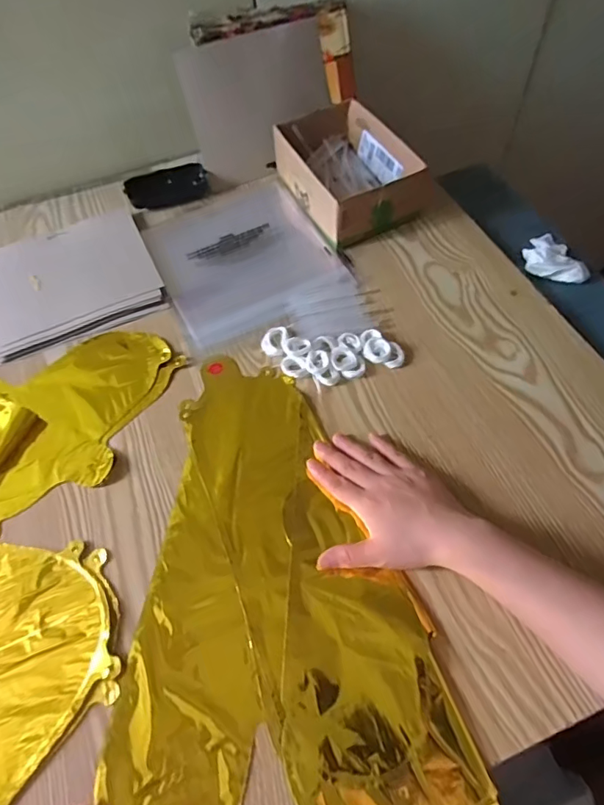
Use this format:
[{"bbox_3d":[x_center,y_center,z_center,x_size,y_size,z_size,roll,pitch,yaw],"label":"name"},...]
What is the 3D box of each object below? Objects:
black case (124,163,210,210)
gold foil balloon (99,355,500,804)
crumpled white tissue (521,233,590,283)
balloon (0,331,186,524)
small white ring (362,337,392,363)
[{"bbox_3d":[-0.185,-0.298,0.682,0.108,0.025,0.044,-21,59,-9],"label":"black case"},{"bbox_3d":[-0.041,0.143,0.424,0.246,0.008,0.412,-14,59,-5],"label":"gold foil balloon"},{"bbox_3d":[0.297,-0.178,0.591,0.056,0.026,0.088,-7,58,0],"label":"crumpled white tissue"},{"bbox_3d":[-0.362,-0.011,0.525,0.395,0.011,0.231,14,60,12],"label":"balloon"},{"bbox_3d":[0.079,-0.054,0.520,0.028,0.013,0.029,-2,58,3],"label":"small white ring"}]

